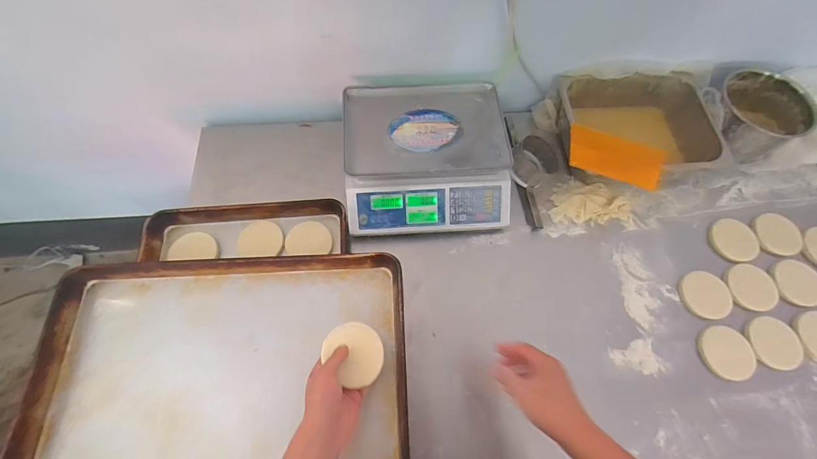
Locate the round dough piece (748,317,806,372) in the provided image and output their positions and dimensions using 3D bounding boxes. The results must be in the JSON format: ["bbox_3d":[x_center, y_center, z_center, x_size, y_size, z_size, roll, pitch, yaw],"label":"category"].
[{"bbox_3d":[0.709,0.218,0.702,0.098,0.013,0.095,0,67,0],"label":"round dough piece"}]

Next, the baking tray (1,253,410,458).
[{"bbox_3d":[-0.307,0.256,0.609,0.606,0.047,0.419,-2,67,-1],"label":"baking tray"}]

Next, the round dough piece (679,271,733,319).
[{"bbox_3d":[0.604,0.132,0.735,0.097,0.013,0.099,0,67,0],"label":"round dough piece"}]

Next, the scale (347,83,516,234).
[{"bbox_3d":[0.038,-0.154,0.792,0.343,0.123,0.316,-4,67,-2],"label":"scale"}]

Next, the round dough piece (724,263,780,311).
[{"bbox_3d":[0.704,0.117,0.746,0.088,0.012,0.096,0,67,0],"label":"round dough piece"}]

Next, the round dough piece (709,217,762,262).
[{"bbox_3d":[0.708,0.021,0.788,0.092,0.010,0.094,0,67,0],"label":"round dough piece"}]

